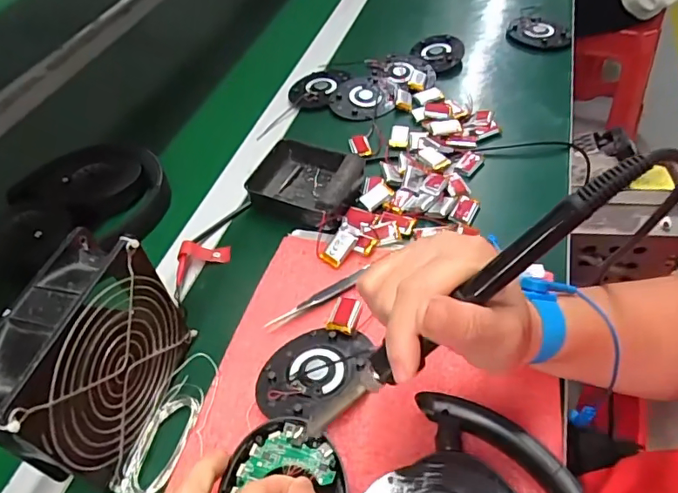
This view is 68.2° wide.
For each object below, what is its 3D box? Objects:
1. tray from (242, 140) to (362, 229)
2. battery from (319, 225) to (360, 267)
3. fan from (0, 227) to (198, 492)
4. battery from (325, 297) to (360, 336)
[{"bbox_3d":[-0.033,-0.061,0.477,0.101,0.034,0.092,11,51,16],"label":"tray"},{"bbox_3d":[0.000,0.000,0.420,0.018,0.005,0.034,34,83,17],"label":"battery"},{"bbox_3d":[-0.151,0.072,0.309,0.043,0.116,0.126,8,50,14],"label":"fan"},{"bbox_3d":[0.004,0.051,0.378,0.020,0.006,0.032,10,51,15],"label":"battery"}]

